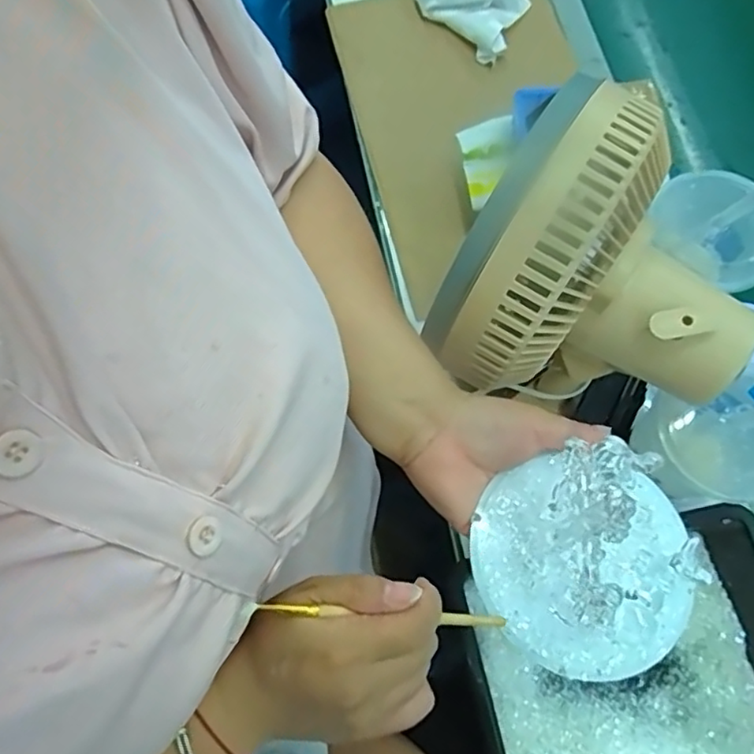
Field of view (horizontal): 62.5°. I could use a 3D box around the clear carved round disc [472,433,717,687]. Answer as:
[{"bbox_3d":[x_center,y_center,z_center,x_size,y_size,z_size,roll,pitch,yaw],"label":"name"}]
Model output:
[{"bbox_3d":[0.123,0.106,0.362,0.127,0.015,0.122,-26,73,-8],"label":"clear carved round disc"}]

